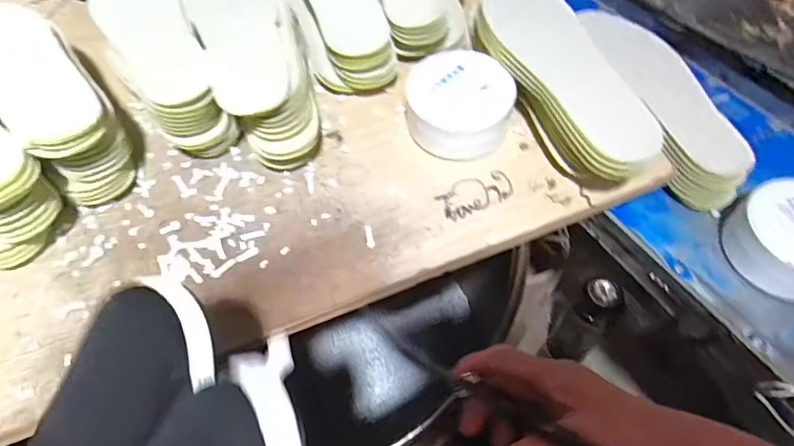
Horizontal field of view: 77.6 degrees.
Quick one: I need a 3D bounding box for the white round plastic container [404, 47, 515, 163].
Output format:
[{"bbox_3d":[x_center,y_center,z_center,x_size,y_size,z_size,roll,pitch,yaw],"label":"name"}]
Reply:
[{"bbox_3d":[0.060,-0.116,0.490,0.100,0.056,0.092,-1,56,2],"label":"white round plastic container"}]

